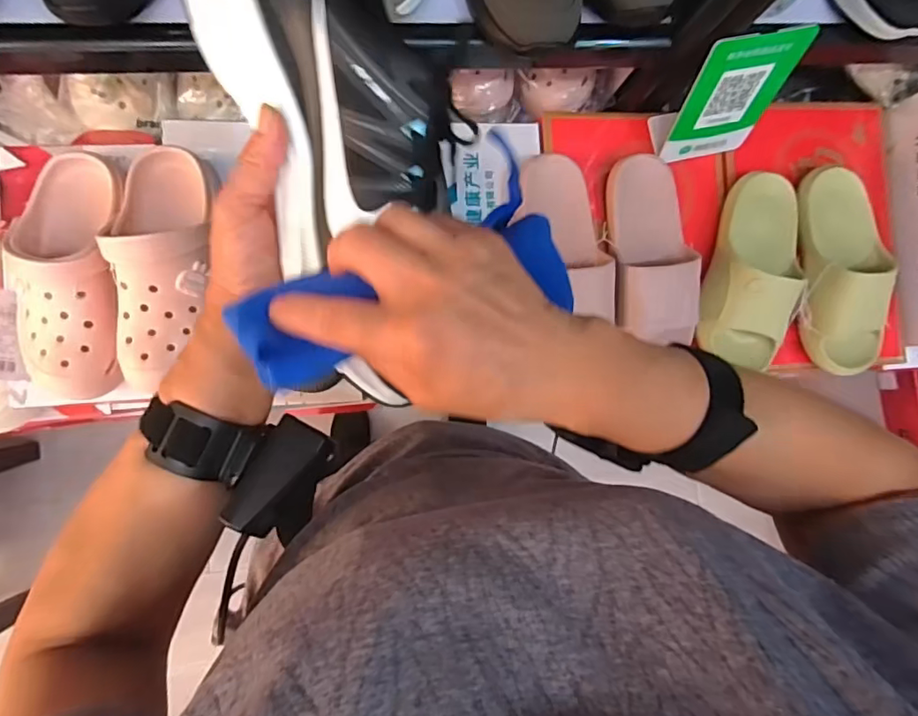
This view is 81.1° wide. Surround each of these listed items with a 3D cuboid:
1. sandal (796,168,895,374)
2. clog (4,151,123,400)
[{"bbox_3d":[0.456,-0.106,0.641,0.097,0.072,0.243,-4,88,-9],"label":"sandal"},{"bbox_3d":[-0.380,-0.086,0.536,0.094,0.098,0.240,1,88,-8],"label":"clog"}]

